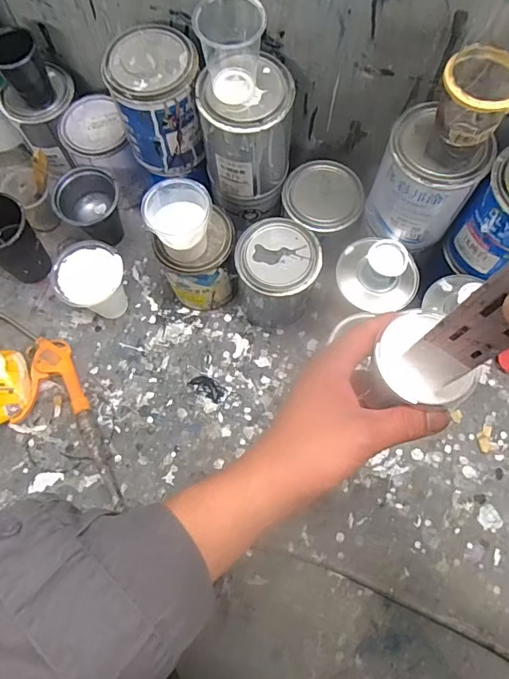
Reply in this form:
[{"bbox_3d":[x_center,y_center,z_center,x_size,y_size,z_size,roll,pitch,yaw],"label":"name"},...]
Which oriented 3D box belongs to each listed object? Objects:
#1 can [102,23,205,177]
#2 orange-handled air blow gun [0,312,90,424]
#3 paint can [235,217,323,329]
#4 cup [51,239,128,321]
[{"bbox_3d":[-0.117,-0.291,0.594,0.099,0.134,0.102,0,71,0],"label":"can"},{"bbox_3d":[-0.316,0.026,0.684,0.098,0.027,0.205,-22,73,-7],"label":"orange-handled air blow gun"},{"bbox_3d":[0.029,-0.085,0.660,0.103,0.137,0.101,0,71,0],"label":"paint can"},{"bbox_3d":[-0.224,-0.073,0.676,0.091,0.117,0.087,0,71,0],"label":"cup"}]

